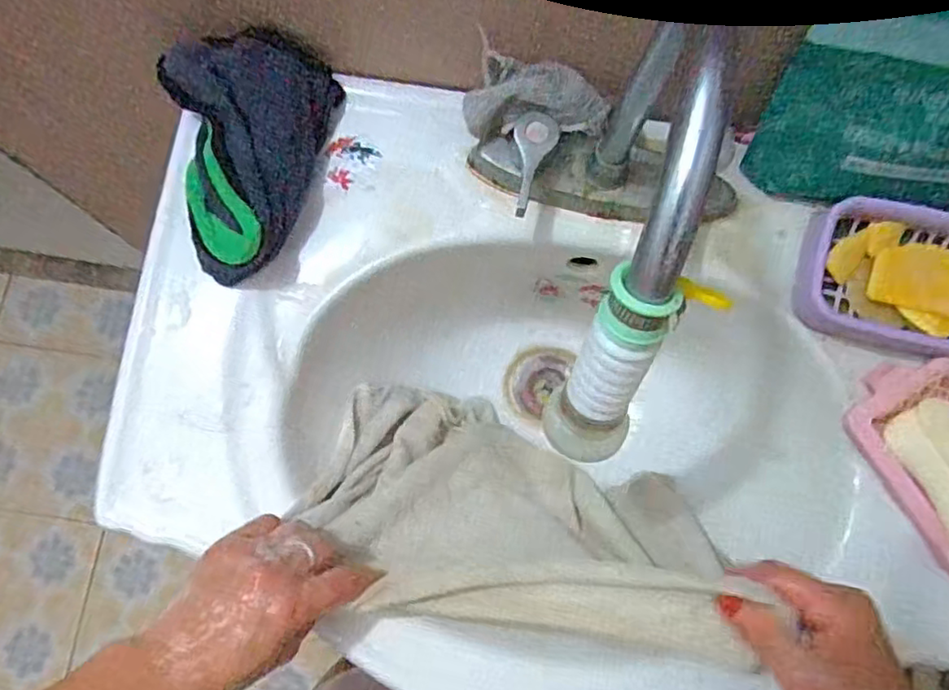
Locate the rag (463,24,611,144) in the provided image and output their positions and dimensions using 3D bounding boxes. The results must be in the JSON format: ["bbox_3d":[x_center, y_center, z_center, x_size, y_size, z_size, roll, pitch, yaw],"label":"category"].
[{"bbox_3d":[0.038,-0.153,0.415,0.087,0.046,0.049,18,79,3],"label":"rag"}]

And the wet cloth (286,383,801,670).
[{"bbox_3d":[0.024,0.112,0.441,0.260,0.181,0.150,15,78,3],"label":"wet cloth"}]

